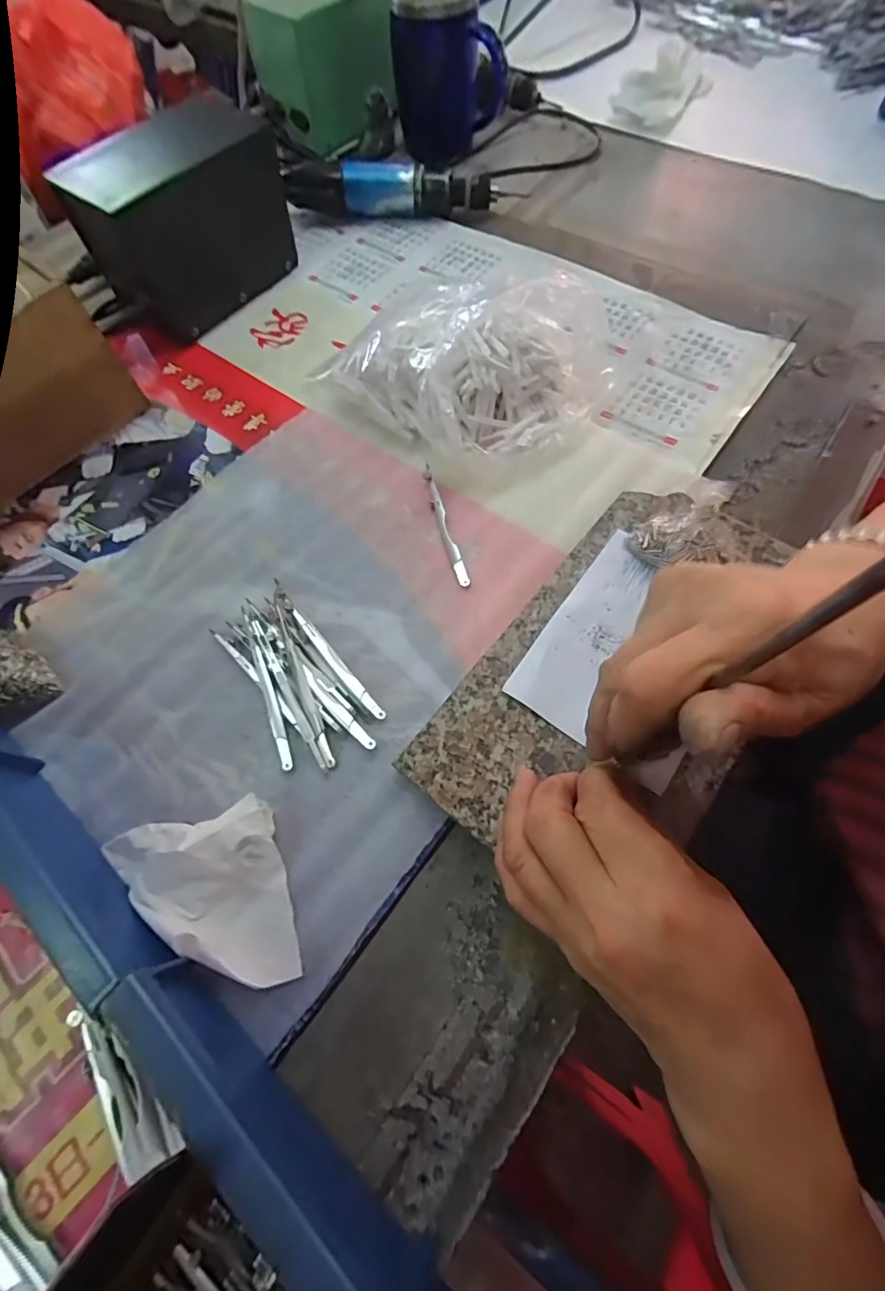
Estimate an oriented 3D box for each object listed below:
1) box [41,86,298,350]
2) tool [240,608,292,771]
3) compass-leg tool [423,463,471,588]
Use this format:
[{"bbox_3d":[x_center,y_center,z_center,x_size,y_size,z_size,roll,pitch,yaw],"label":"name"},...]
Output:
[{"bbox_3d":[-0.223,-0.375,0.416,0.093,0.118,0.167,40,74,18],"label":"box"},{"bbox_3d":[-0.107,0.023,0.290,0.007,0.014,0.107,-20,67,-6],"label":"tool"},{"bbox_3d":[0.001,-0.087,0.336,0.009,0.006,0.107,-16,66,-4],"label":"compass-leg tool"}]

